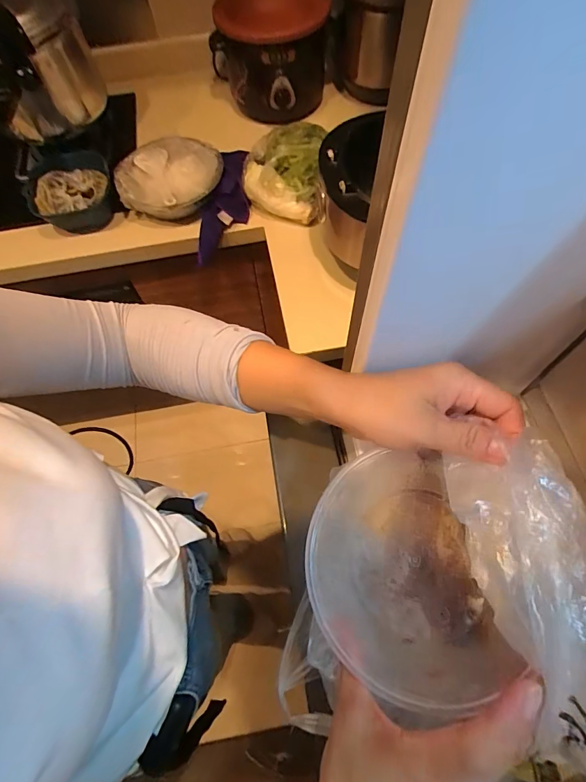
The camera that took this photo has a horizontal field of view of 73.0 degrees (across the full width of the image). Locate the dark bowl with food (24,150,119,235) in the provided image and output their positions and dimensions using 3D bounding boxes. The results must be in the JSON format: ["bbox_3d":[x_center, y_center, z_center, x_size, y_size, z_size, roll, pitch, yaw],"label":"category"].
[{"bbox_3d":[-0.430,-0.387,0.782,0.149,0.075,0.154,-21,65,-8],"label":"dark bowl with food"}]

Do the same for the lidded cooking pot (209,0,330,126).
[{"bbox_3d":[-0.044,-0.723,0.860,0.225,0.187,0.172,6,64,6],"label":"lidded cooking pot"}]

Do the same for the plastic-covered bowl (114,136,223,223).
[{"bbox_3d":[-0.243,-0.424,0.804,0.180,0.064,0.200,18,66,11],"label":"plastic-covered bowl"}]

